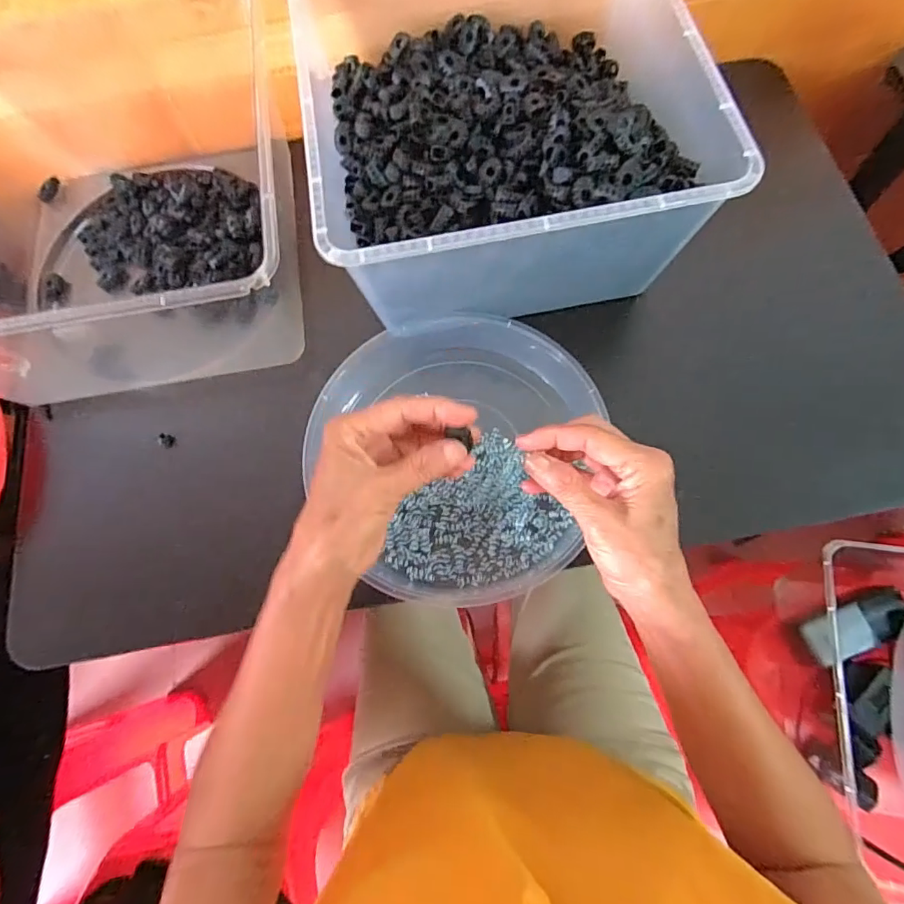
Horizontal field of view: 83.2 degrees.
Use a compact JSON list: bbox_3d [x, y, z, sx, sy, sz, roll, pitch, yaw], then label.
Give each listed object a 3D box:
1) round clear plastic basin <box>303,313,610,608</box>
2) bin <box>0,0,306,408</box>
[{"bbox_3d":[0.011,-0.002,0.415,0.219,0.044,0.226,-1,73,2],"label":"round clear plastic basin"},{"bbox_3d":[-0.288,-0.205,0.427,0.317,0.130,0.316,-7,72,0],"label":"bin"}]

